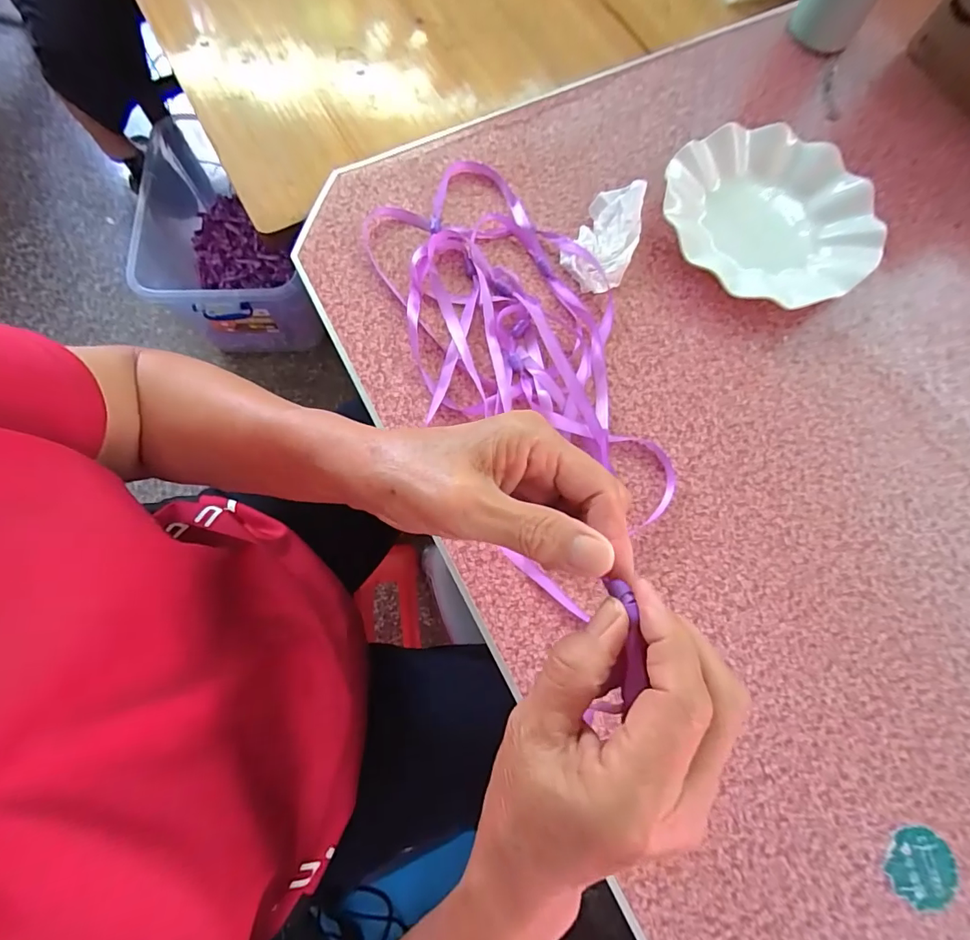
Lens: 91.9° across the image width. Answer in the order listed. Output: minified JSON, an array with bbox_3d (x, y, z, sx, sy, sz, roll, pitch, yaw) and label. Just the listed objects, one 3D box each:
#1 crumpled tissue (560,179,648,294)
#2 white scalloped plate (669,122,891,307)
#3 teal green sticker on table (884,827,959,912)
[{"bbox_3d":[0.105,-0.201,0.404,0.053,0.028,0.097,26,76,5],"label":"crumpled tissue"},{"bbox_3d":[0.253,-0.227,0.422,0.183,0.026,0.183,0,76,-2],"label":"white scalloped plate"},{"bbox_3d":[0.283,0.257,0.302,0.044,0.004,0.044,33,77,6],"label":"teal green sticker on table"}]

